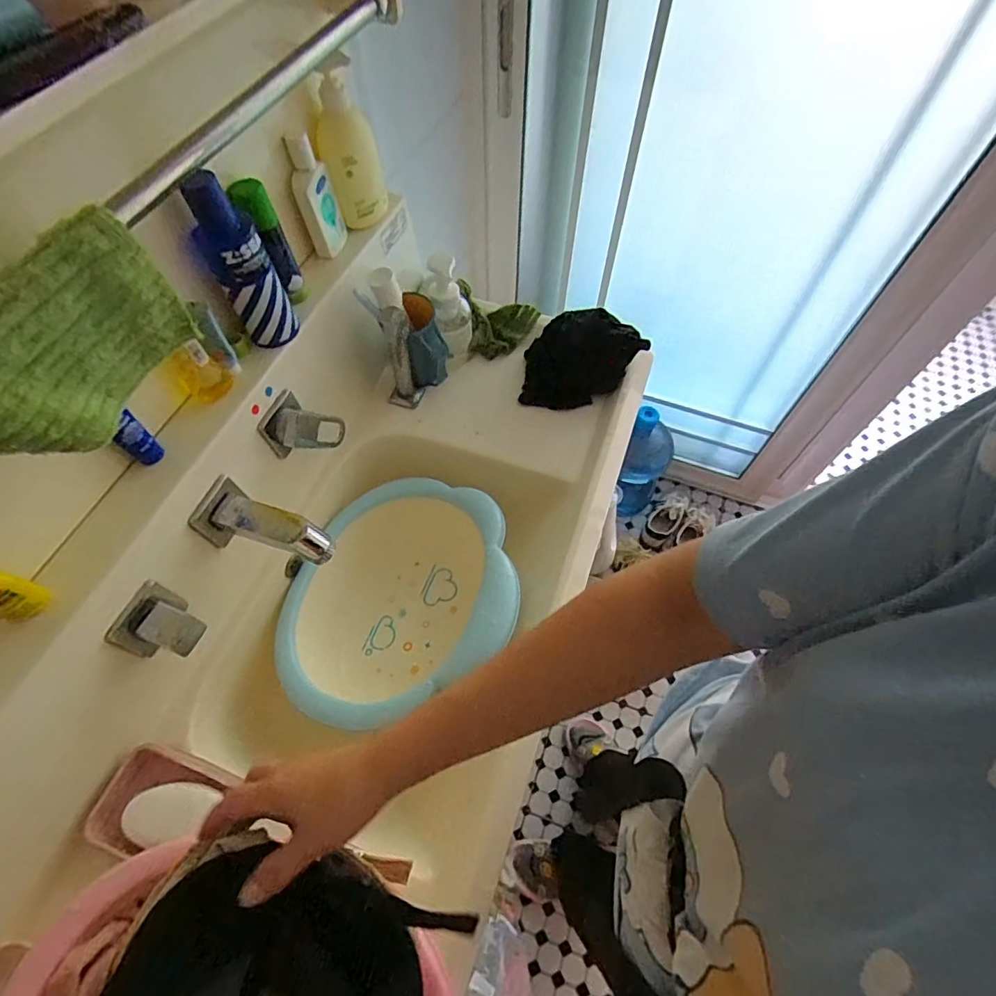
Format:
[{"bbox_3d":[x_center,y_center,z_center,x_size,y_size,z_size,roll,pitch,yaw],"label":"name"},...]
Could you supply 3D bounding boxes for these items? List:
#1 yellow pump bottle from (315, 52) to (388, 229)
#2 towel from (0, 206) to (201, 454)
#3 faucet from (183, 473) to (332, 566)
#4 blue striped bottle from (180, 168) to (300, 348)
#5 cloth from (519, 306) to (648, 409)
[{"bbox_3d":[-0.172,-0.408,0.616,0.057,0.164,0.057,5,60,3],"label":"yellow pump bottle"},{"bbox_3d":[-0.281,-0.091,0.342,0.034,0.100,0.179,15,61,8],"label":"towel"},{"bbox_3d":[-0.232,0.029,0.527,0.127,0.054,0.057,19,62,10],"label":"faucet"},{"bbox_3d":[-0.248,-0.222,0.519,0.040,0.161,0.062,14,61,7],"label":"blue striped bottle"},{"bbox_3d":[0.115,-0.189,0.729,0.154,0.111,0.075,-2,60,-2],"label":"cloth"}]

